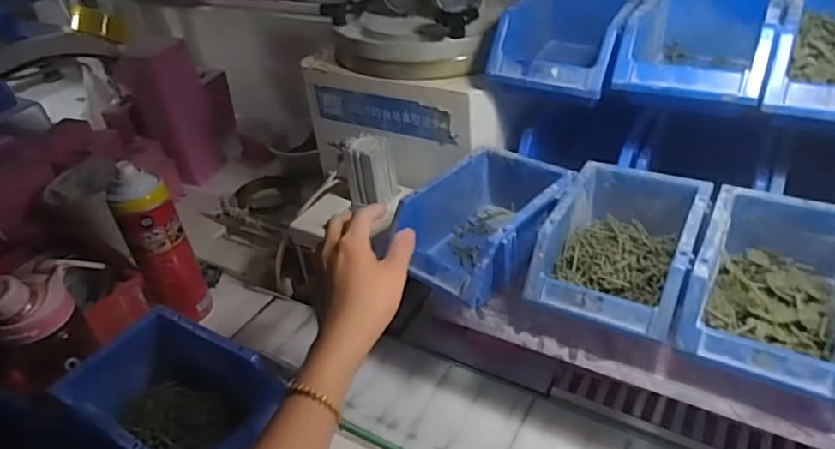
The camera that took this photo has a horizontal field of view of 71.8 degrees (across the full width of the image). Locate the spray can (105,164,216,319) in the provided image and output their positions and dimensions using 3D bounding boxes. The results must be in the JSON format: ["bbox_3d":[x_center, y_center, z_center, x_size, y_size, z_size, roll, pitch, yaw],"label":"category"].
[{"bbox_3d":[-0.310,0.029,0.694,0.057,0.204,0.054,-10,36,-6],"label":"spray can"}]

